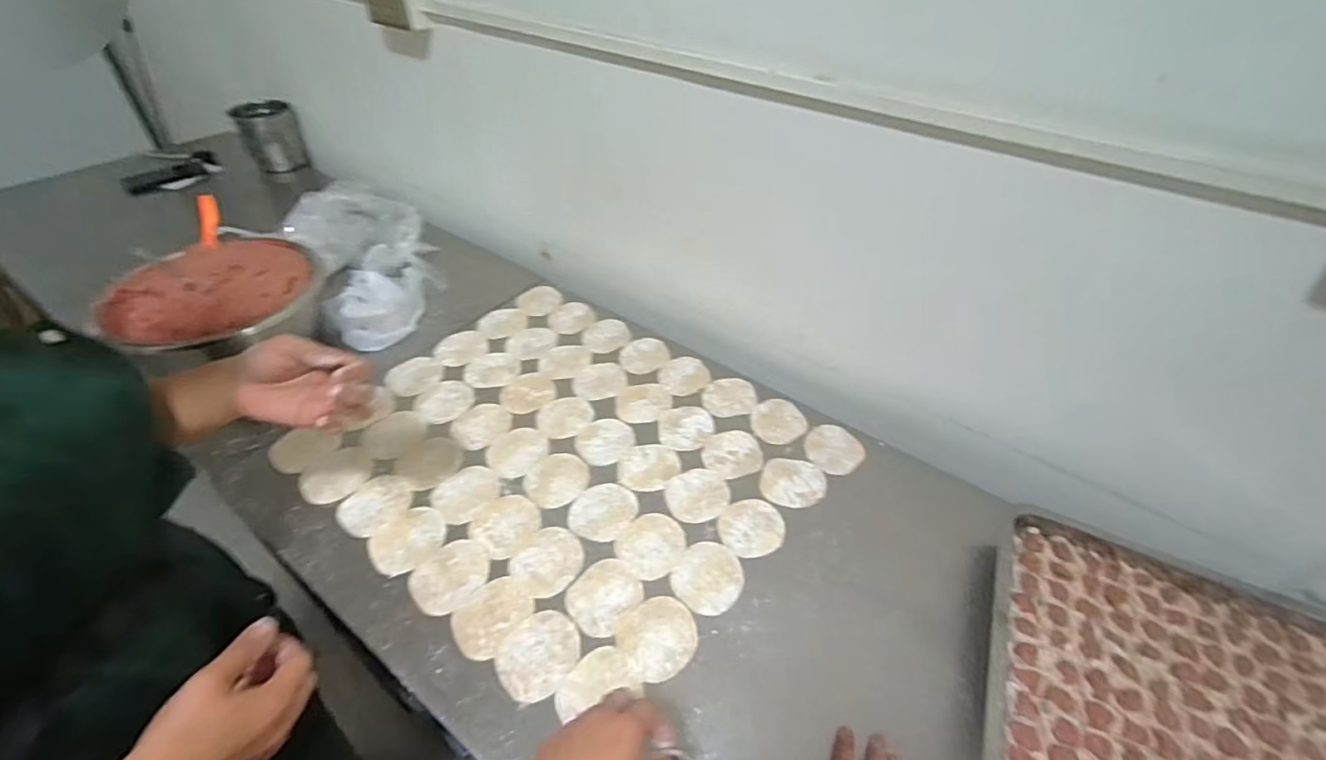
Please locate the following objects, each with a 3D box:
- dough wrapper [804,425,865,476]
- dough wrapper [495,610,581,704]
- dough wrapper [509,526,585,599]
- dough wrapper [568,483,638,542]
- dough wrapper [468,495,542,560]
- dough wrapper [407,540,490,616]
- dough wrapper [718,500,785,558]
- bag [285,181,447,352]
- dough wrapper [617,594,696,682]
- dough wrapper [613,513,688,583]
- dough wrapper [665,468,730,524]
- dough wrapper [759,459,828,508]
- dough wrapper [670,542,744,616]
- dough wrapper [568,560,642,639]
[{"bbox_3d":[0.242,0.098,0.806,0.081,0.010,0.085,2,44,-2],"label":"dough wrapper"},{"bbox_3d":[-0.129,0.283,0.590,0.076,0.004,0.085,30,49,24],"label":"dough wrapper"},{"bbox_3d":[-0.133,0.212,0.664,0.077,0.004,0.085,26,48,20],"label":"dough wrapper"},{"bbox_3d":[-0.076,0.164,0.718,0.075,0.004,0.082,2,44,-2],"label":"dough wrapper"},{"bbox_3d":[-0.193,0.175,0.699,0.076,0.004,0.077,2,44,-2],"label":"dough wrapper"},{"bbox_3d":[-0.241,0.221,0.647,0.073,0.004,0.084,31,50,25],"label":"dough wrapper"},{"bbox_3d":[0.111,0.182,0.705,0.079,0.004,0.078,2,44,-3],"label":"dough wrapper"},{"bbox_3d":[-0.518,-0.225,1.021,0.222,0.116,0.361,-24,51,-27],"label":"bag"},{"bbox_3d":[-0.004,0.270,0.604,0.082,0.004,0.082,2,44,-2],"label":"dough wrapper"},{"bbox_3d":[-0.013,0.198,0.685,0.076,0.005,0.084,31,50,25],"label":"dough wrapper"},{"bbox_3d":[0.046,0.147,0.739,0.082,0.004,0.078,-8,45,-12],"label":"dough wrapper"},{"bbox_3d":[0.174,0.135,0.758,0.086,0.004,0.079,2,44,-2],"label":"dough wrapper"},{"bbox_3d":[0.053,0.226,0.656,0.076,0.004,0.083,2,44,-2],"label":"dough wrapper"},{"bbox_3d":[-0.065,0.238,0.637,0.072,0.004,0.082,32,50,26],"label":"dough wrapper"}]

